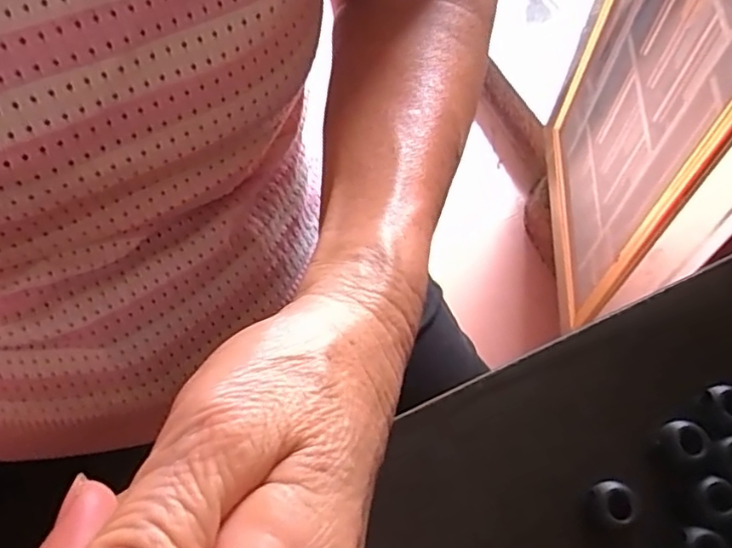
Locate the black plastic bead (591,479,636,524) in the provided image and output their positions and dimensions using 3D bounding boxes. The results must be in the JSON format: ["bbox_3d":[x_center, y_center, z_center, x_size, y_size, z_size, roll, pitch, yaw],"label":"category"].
[{"bbox_3d":[0.076,0.068,0.186,0.008,0.009,0.013,-16,62,-9],"label":"black plastic bead"}]

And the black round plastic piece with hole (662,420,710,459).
[{"bbox_3d":[0.102,0.053,0.196,0.011,0.007,0.012,0,61,-1],"label":"black round plastic piece with hole"}]

